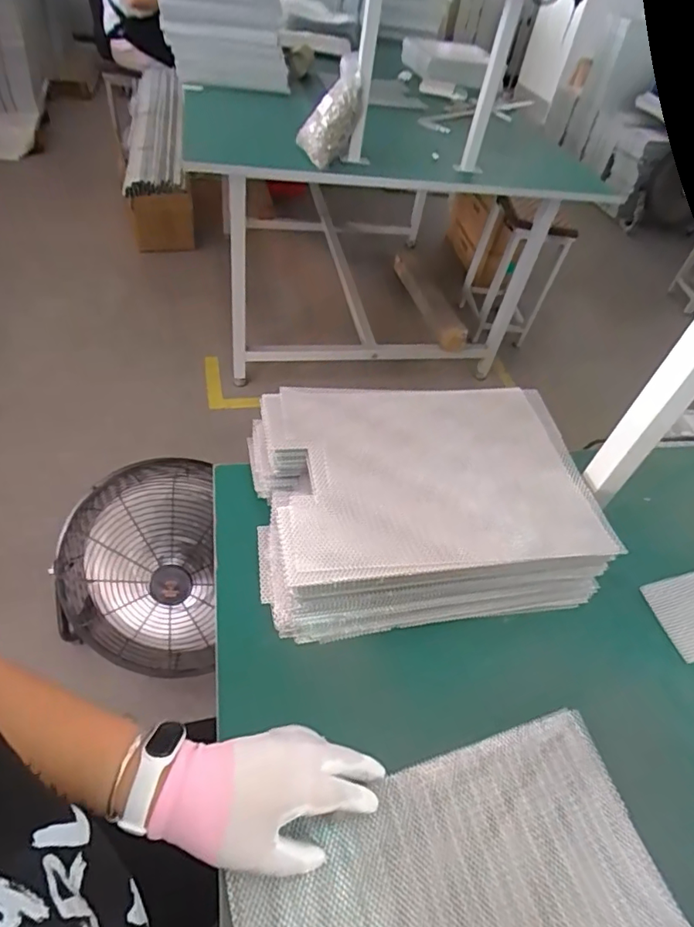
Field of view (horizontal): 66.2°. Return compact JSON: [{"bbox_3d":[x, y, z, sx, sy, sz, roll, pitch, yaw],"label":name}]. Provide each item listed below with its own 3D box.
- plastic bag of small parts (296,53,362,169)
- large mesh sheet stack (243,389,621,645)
[{"bbox_3d":[-0.033,-0.809,1.234,0.115,0.229,0.089,30,45,-15],"label":"plastic bag of small parts"},{"bbox_3d":[0.080,0.035,0.605,0.360,0.097,0.265,-5,48,-11],"label":"large mesh sheet stack"}]

